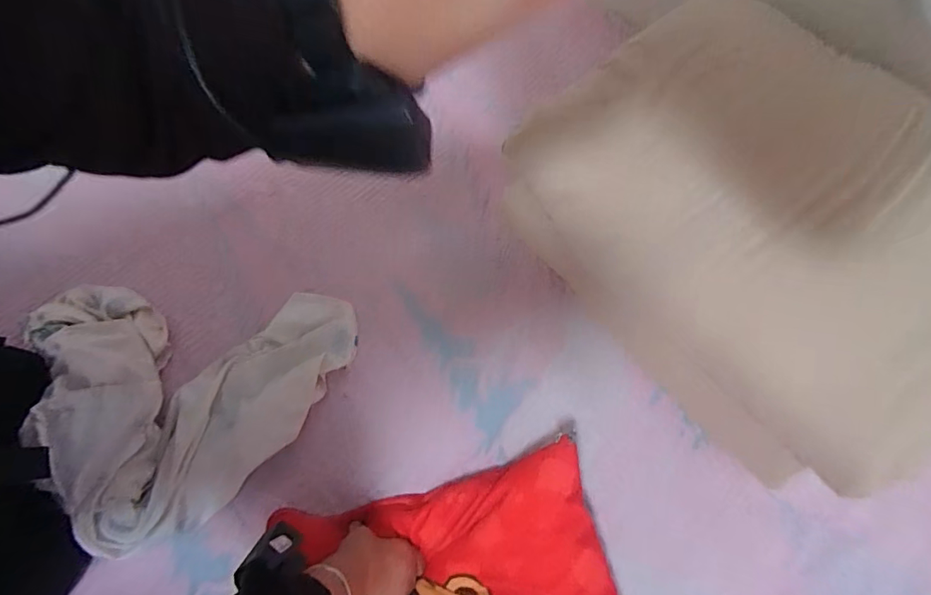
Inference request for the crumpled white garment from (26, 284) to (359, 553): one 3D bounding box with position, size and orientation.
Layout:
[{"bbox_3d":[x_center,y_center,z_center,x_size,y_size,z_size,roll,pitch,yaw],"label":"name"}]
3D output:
[{"bbox_3d":[-0.351,0.131,0.595,0.387,0.091,0.301,1,71,1],"label":"crumpled white garment"}]

